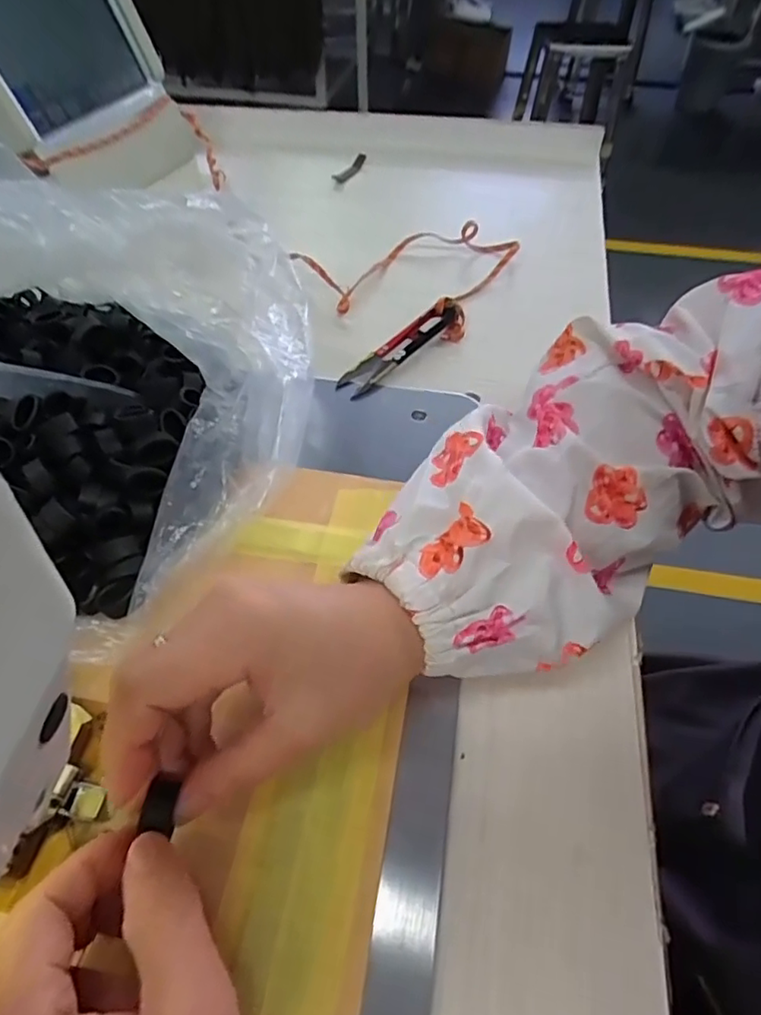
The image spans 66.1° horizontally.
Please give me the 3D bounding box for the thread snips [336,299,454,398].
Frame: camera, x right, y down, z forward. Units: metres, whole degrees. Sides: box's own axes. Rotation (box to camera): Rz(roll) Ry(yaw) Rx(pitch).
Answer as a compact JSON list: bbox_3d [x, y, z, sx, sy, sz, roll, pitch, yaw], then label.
[{"bbox_3d":[0.012,-0.108,0.384,0.024,0.014,0.106,31,59,21],"label":"thread snips"}]

